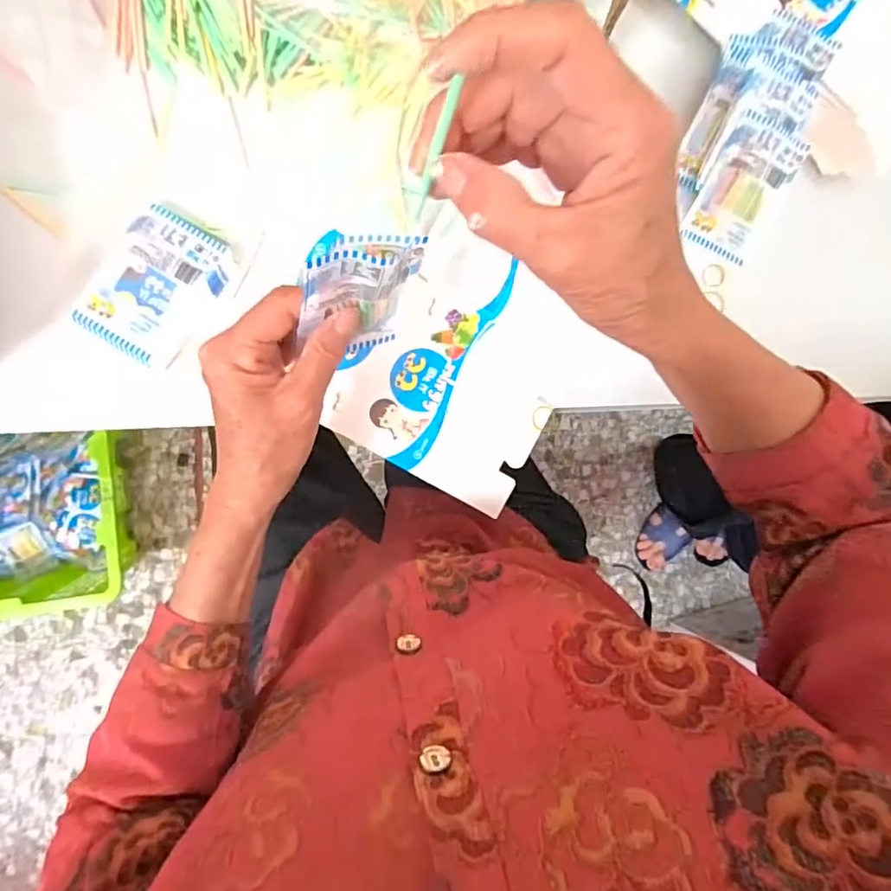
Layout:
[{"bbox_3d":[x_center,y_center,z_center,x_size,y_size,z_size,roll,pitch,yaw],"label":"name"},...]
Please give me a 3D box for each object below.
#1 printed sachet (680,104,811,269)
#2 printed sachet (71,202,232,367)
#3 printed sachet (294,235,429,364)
[{"bbox_3d":[0.248,-0.213,0.460,0.060,0.008,0.106,24,107,-5],"label":"printed sachet"},{"bbox_3d":[-0.214,-0.118,0.415,0.073,0.017,0.106,31,84,-5],"label":"printed sachet"},{"bbox_3d":[-0.046,-0.076,0.298,0.062,0.102,0.016,-21,81,-19],"label":"printed sachet"}]

